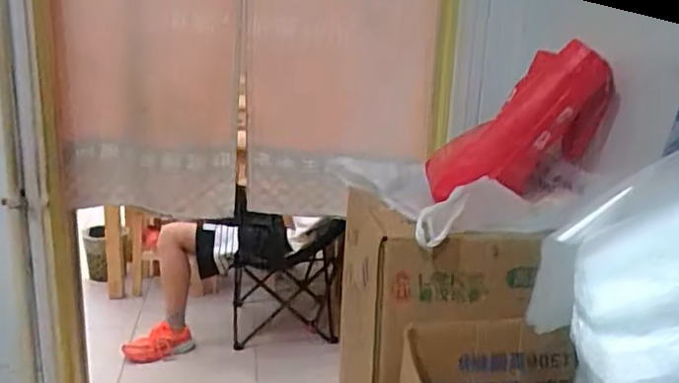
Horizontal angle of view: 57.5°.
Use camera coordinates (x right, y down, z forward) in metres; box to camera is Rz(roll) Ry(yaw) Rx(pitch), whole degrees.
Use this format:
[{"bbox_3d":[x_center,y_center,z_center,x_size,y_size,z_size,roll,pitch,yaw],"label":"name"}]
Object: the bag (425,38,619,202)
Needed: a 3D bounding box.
[{"bbox_3d":[0.278,-0.104,0.956,0.258,0.229,0.139,9,17,19],"label":"bag"}]

